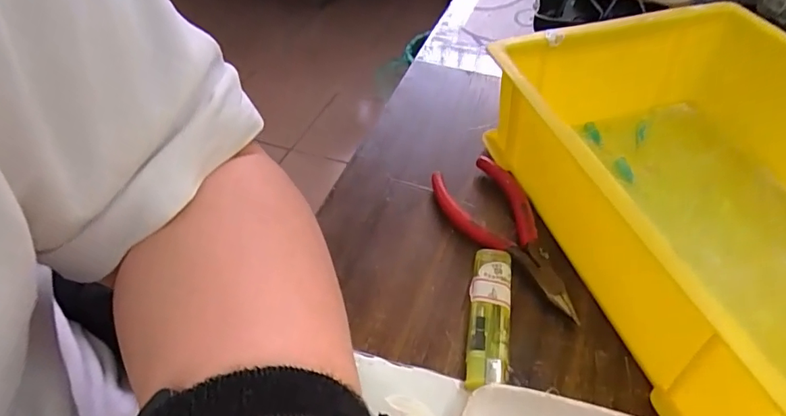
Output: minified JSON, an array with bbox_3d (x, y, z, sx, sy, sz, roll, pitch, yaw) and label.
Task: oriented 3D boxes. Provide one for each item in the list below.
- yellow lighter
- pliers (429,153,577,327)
[{"bbox_3d":[0.049,0.053,0.255,0.020,0.012,0.077,6,47,8],"label":"yellow lighter"},{"bbox_3d":[0.063,0.016,0.290,0.048,0.015,0.116,-15,47,-12],"label":"pliers"}]

